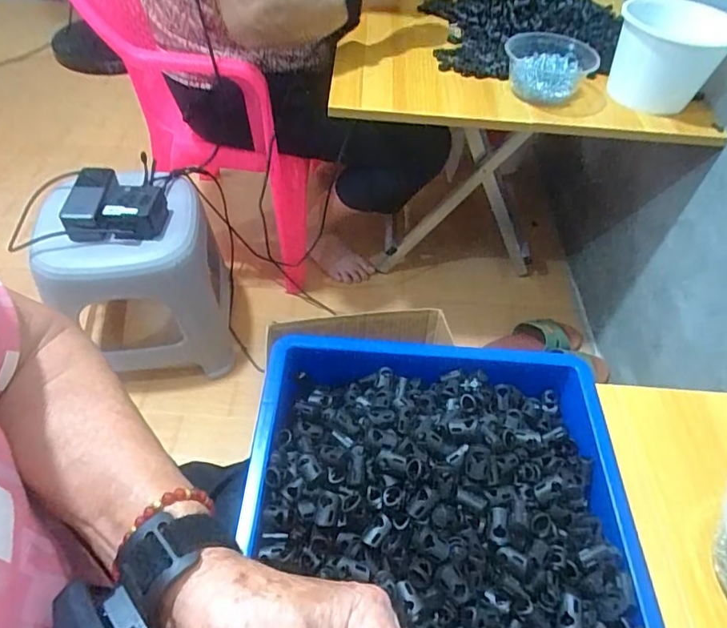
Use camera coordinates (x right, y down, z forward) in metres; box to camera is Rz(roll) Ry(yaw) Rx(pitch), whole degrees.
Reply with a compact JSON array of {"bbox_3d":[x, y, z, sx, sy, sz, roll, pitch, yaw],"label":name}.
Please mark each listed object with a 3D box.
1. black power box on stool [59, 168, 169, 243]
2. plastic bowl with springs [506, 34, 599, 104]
[{"bbox_3d":[-0.398,-0.179,0.839,0.155,0.048,0.124,2,51,-2],"label":"black power box on stool"},{"bbox_3d":[0.280,-0.373,0.783,0.134,0.060,0.106,18,52,11],"label":"plastic bowl with springs"}]

